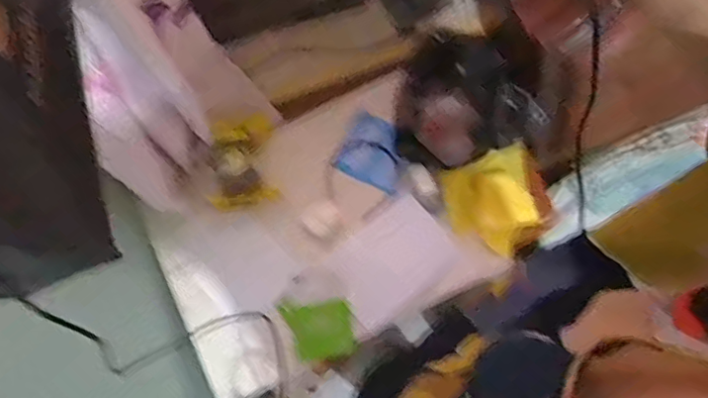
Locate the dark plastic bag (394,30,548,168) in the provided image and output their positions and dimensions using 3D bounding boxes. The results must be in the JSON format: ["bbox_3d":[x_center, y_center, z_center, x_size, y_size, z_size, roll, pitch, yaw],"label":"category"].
[{"bbox_3d":[0.178,-0.137,0.885,0.228,0.180,0.153,18,79,5],"label":"dark plastic bag"}]

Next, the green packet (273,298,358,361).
[{"bbox_3d":[-0.061,0.218,0.942,0.120,0.008,0.099,-8,77,0],"label":"green packet"}]

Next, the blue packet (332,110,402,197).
[{"bbox_3d":[0.041,-0.085,1.010,0.135,0.018,0.116,29,84,24],"label":"blue packet"}]

